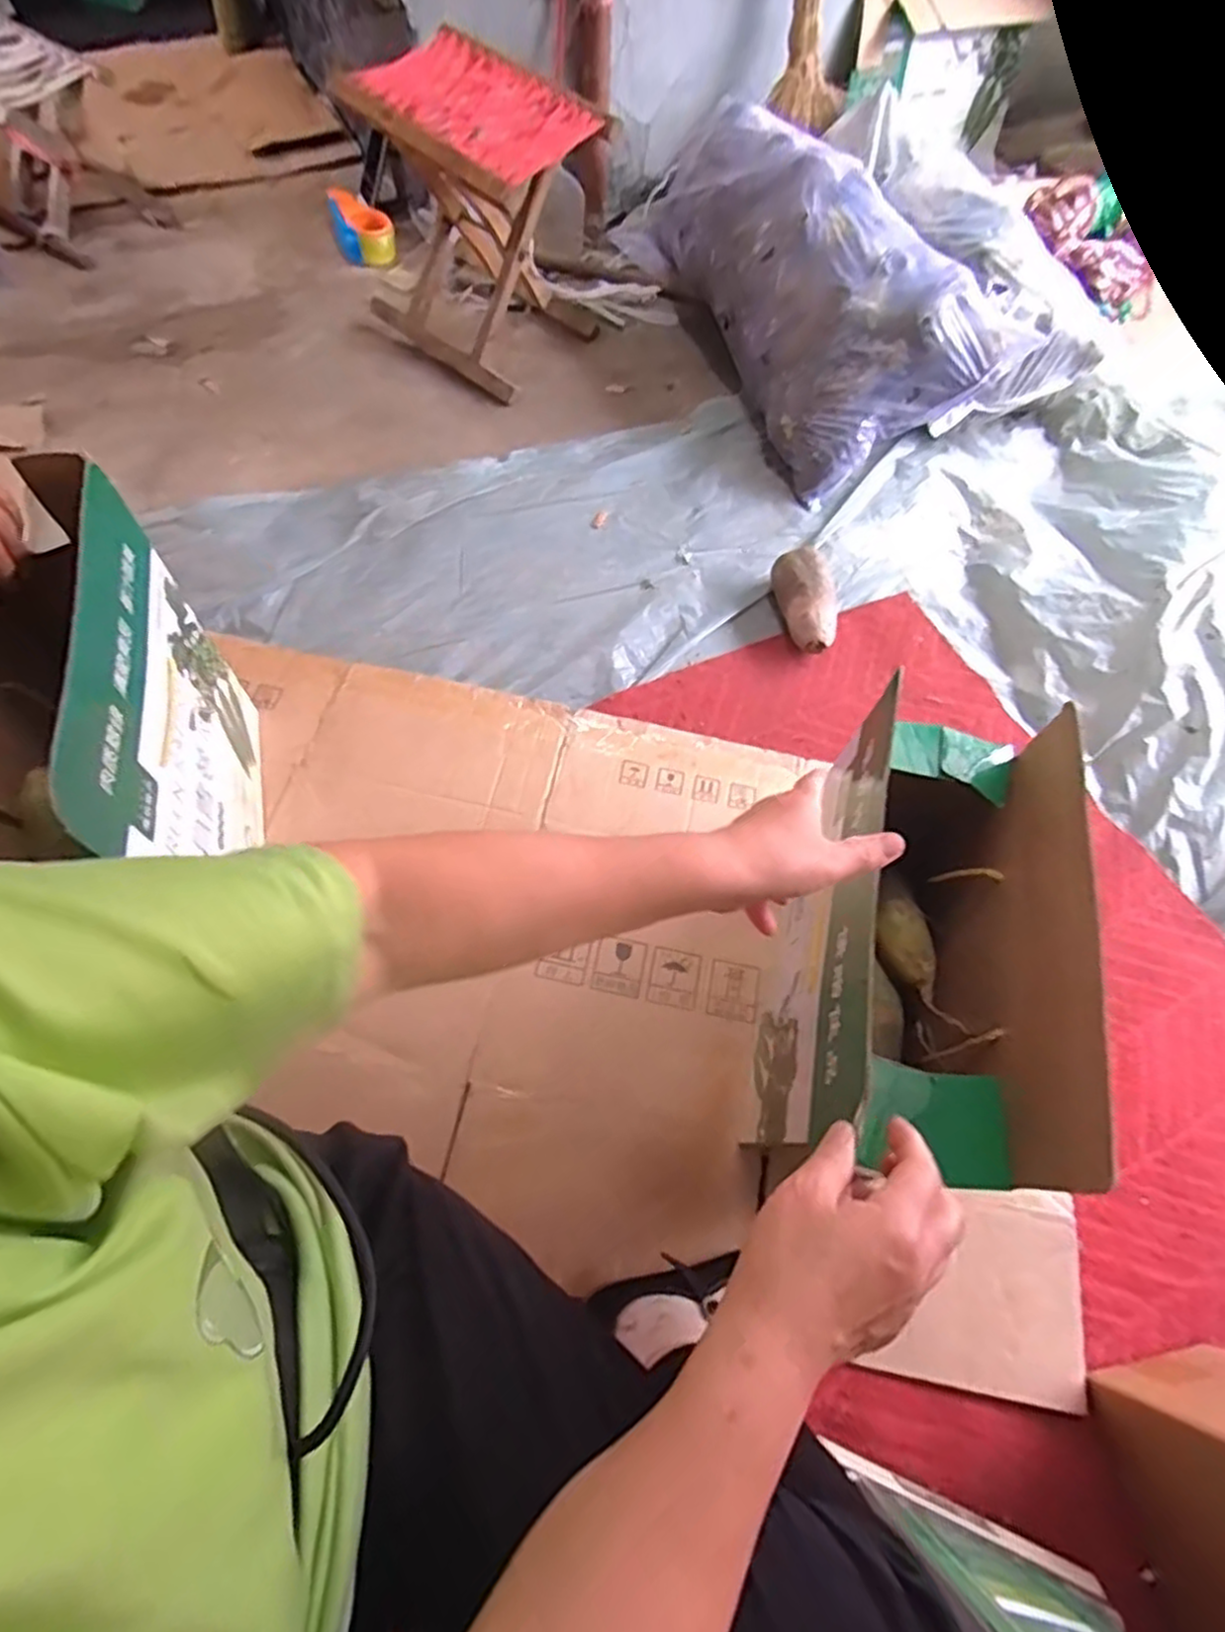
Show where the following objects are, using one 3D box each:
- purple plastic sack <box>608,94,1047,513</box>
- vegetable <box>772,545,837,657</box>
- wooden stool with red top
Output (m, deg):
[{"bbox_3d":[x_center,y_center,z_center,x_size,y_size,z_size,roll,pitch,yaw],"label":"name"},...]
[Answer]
[{"bbox_3d":[0.300,-0.913,1.185,0.320,0.239,0.769,-19,68,-12],"label":"purple plastic sack"},{"bbox_3d":[0.271,-0.294,0.990,0.075,0.073,0.149,-4,65,-6],"label":"vegetable"},{"bbox_3d":[-0.212,-0.932,1.118,0.320,0.329,0.255,35,68,13],"label":"wooden stool with red top"}]

